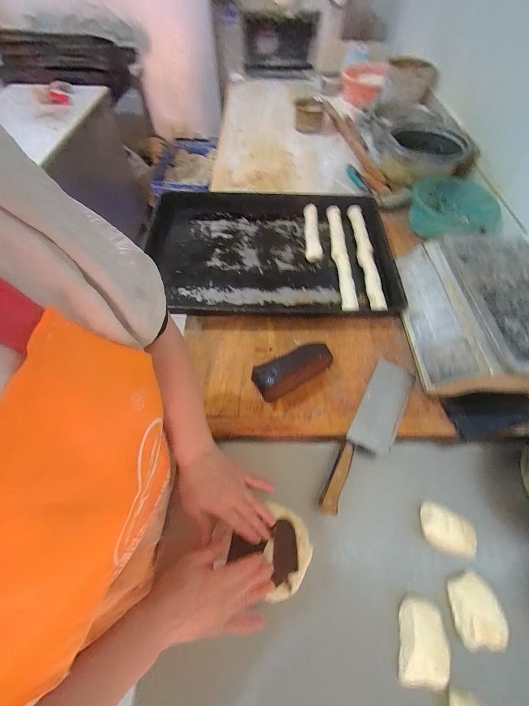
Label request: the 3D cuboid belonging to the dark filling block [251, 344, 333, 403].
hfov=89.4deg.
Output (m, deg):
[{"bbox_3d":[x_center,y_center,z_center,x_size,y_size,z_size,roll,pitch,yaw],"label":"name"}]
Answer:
[{"bbox_3d":[0.055,0.031,0.515,0.159,0.052,0.077,-28,64,-15],"label":"dark filling block"}]

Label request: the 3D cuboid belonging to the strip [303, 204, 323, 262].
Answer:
[{"bbox_3d":[0.140,-0.342,0.766,0.049,0.036,0.227,2,61,1],"label":"strip"}]

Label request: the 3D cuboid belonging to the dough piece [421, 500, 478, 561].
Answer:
[{"bbox_3d":[0.287,0.277,0.416,0.071,0.035,0.059,22,63,12],"label":"dough piece"}]

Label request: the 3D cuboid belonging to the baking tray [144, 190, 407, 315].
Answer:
[{"bbox_3d":[0.036,-0.306,0.737,0.592,0.068,0.538,-1,58,-2],"label":"baking tray"}]

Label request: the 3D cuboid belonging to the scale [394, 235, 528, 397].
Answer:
[{"bbox_3d":[0.459,-0.089,0.553,0.308,0.117,0.353,0,61,0],"label":"scale"}]

